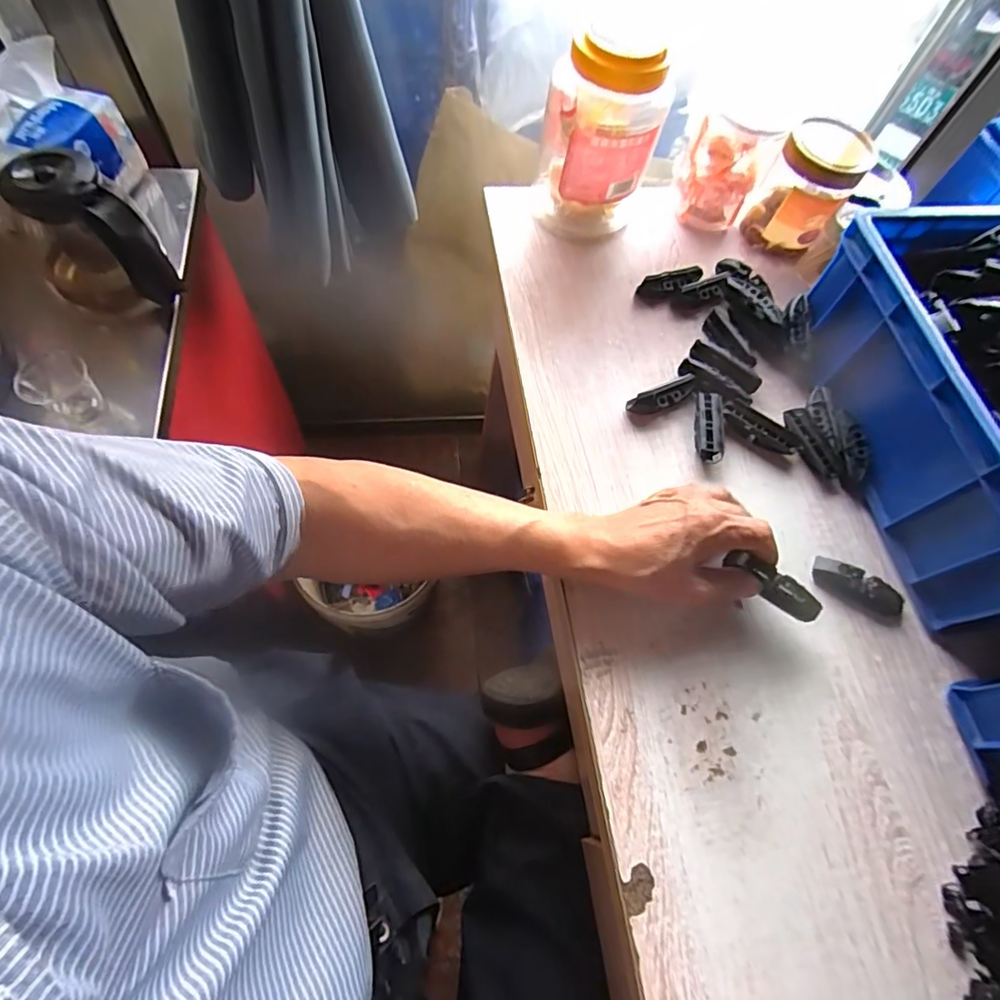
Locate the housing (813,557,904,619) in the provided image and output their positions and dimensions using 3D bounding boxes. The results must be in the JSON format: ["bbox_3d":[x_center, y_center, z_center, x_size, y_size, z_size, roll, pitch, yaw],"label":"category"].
[{"bbox_3d":[0.289,0.071,0.429,0.074,0.020,0.021,28,65,7],"label":"housing"}]

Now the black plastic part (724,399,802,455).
[{"bbox_3d":[0.234,-0.063,0.484,0.071,0.021,0.024,31,66,8],"label":"black plastic part"}]

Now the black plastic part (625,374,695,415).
[{"bbox_3d":[0.147,-0.092,0.485,0.064,0.023,0.018,-19,69,-14],"label":"black plastic part"}]

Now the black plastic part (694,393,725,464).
[{"bbox_3d":[0.186,-0.064,0.479,0.024,0.015,0.069,10,65,-2],"label":"black plastic part"}]

